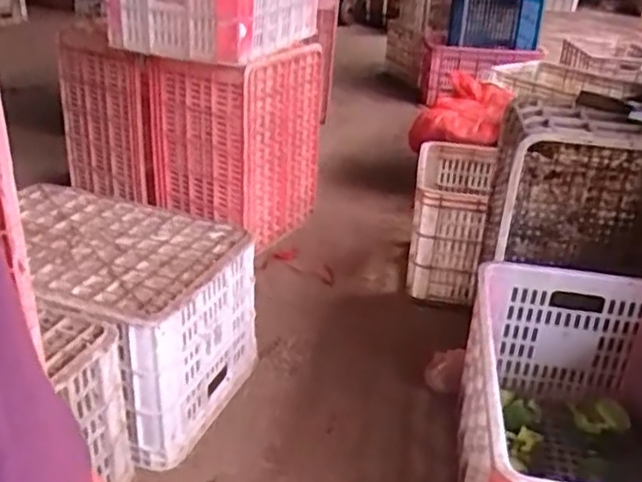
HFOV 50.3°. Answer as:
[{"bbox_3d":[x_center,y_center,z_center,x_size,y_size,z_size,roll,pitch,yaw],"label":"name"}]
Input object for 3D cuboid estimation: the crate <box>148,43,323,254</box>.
[{"bbox_3d":[-0.209,-0.262,1.790,0.333,0.448,0.346,18,30,27],"label":"crate"}]

